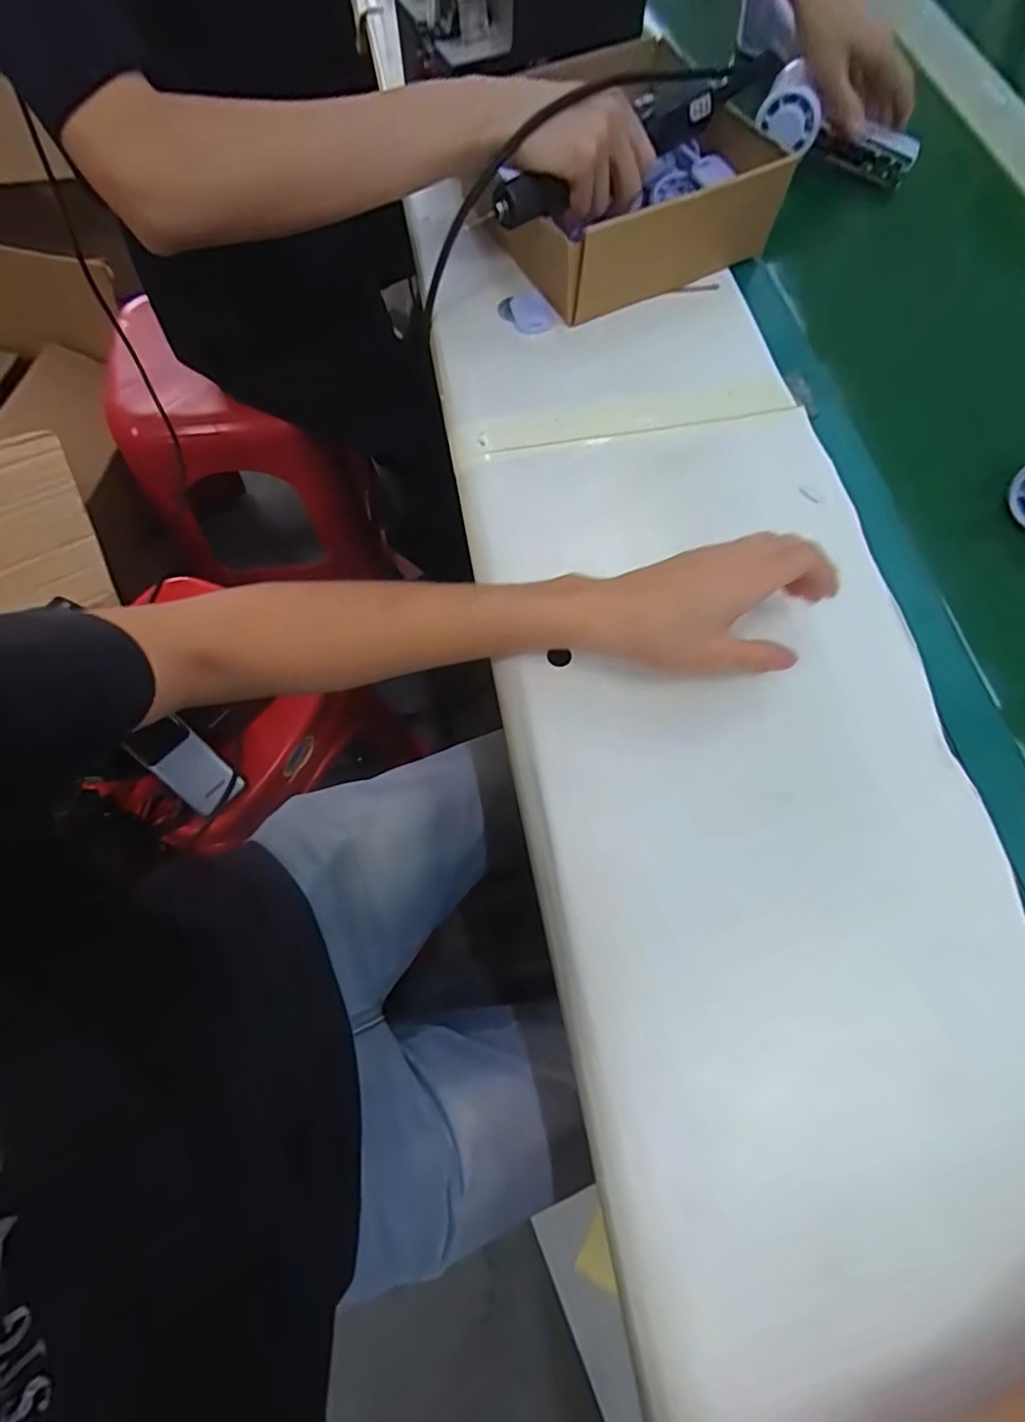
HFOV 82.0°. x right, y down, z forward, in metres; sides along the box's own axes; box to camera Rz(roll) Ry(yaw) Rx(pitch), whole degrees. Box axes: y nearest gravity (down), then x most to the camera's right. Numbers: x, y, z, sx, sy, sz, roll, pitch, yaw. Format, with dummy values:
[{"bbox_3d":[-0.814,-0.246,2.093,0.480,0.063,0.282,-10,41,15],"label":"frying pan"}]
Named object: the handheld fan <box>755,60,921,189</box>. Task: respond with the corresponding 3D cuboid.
[{"bbox_3d":[0.293,-0.517,0.529,0.144,0.055,0.038,20,70,5],"label":"handheld fan"}]

